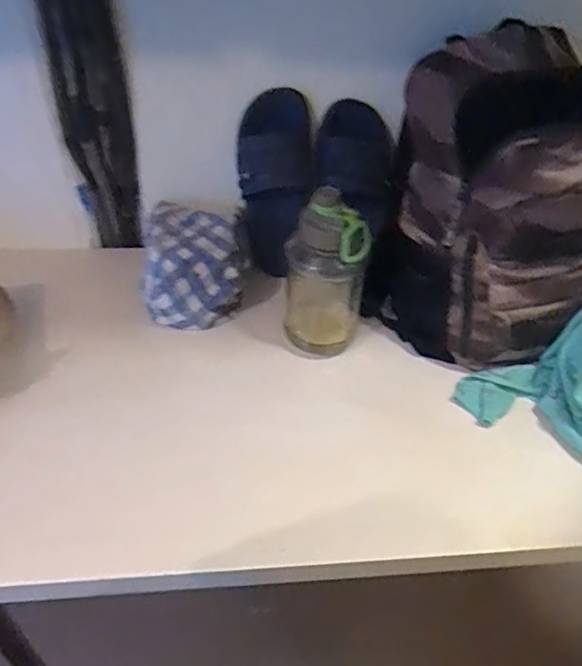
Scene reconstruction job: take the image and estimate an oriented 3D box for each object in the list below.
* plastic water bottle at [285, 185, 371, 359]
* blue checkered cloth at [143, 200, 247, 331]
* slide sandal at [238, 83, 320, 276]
[{"bbox_3d":[0.049,-0.083,0.802,0.108,0.232,0.111,5,43,3],"label":"plastic water bottle"},{"bbox_3d":[-0.157,-0.105,0.912,0.166,0.126,0.205,1,43,-1],"label":"blue checkered cloth"},{"bbox_3d":[-0.024,-0.243,0.924,0.131,0.294,0.064,4,11,2],"label":"slide sandal"}]

